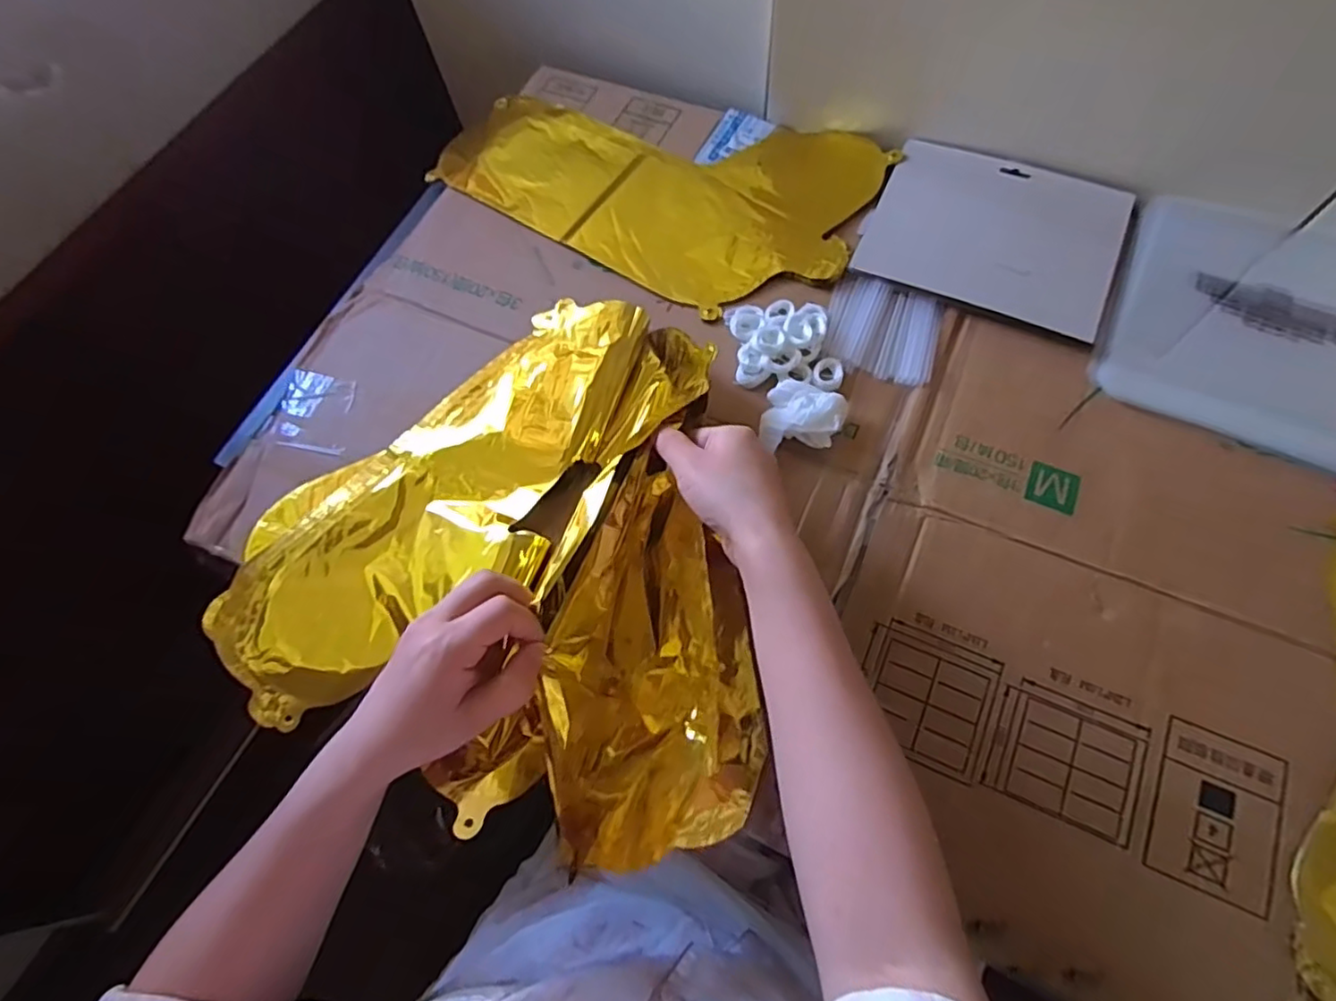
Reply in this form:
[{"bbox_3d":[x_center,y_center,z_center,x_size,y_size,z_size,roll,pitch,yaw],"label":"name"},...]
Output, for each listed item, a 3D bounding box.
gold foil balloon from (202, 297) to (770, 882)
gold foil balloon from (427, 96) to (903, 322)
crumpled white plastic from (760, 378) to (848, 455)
[{"bbox_3d":[-0.138,0.030,0.423,0.350,0.104,0.377,-6,66,1],"label":"gold foil balloon"},{"bbox_3d":[-0.019,-0.298,0.588,0.390,0.007,0.223,24,70,13],"label":"gold foil balloon"},{"bbox_3d":[0.097,-0.059,0.469,0.055,0.026,0.059,-2,68,4],"label":"crumpled white plastic"}]

